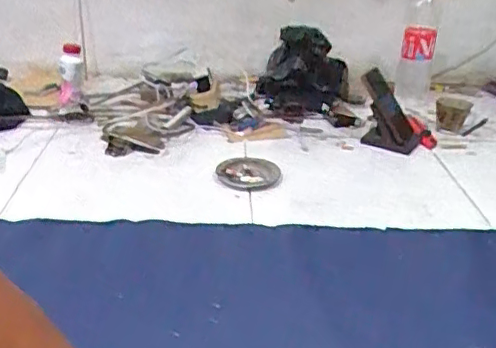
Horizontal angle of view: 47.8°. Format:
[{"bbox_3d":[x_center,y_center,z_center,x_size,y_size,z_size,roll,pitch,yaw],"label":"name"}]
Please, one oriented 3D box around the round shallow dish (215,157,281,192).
[{"bbox_3d":[-0.003,-0.001,1.050,0.118,0.013,0.120,3,27,-1],"label":"round shallow dish"}]

